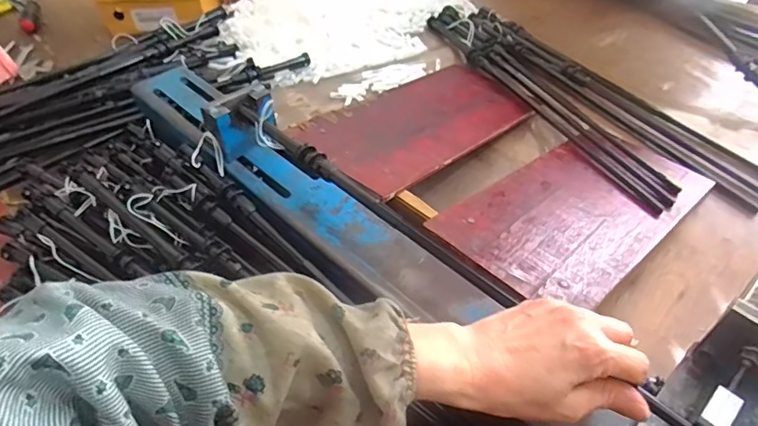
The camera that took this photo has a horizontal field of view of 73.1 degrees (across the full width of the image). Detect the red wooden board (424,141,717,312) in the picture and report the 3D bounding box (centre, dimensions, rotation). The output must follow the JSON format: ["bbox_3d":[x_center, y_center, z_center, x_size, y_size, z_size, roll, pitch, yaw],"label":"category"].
[{"bbox_3d":[0.232,-0.012,0.572,0.361,0.007,0.165,-28,50,-37],"label":"red wooden board"}]

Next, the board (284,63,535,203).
[{"bbox_3d":[0.062,-0.126,0.678,0.170,0.011,0.354,34,46,27],"label":"board"}]

